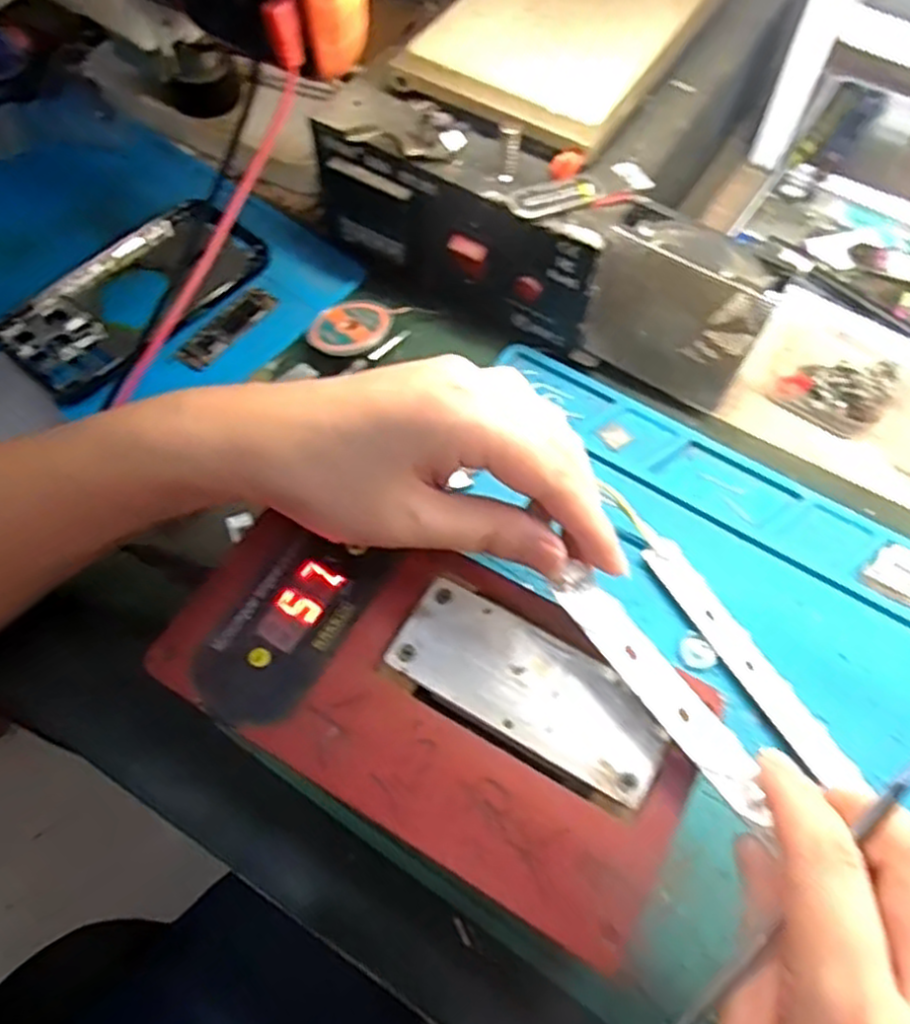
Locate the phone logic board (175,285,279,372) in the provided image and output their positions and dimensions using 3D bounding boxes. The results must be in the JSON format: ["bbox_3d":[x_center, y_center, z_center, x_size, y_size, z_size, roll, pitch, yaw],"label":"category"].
[{"bbox_3d":[-0.126,-0.102,0.424,0.019,0.005,0.063,41,71,9],"label":"phone logic board"}]

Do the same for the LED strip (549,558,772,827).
[{"bbox_3d":[0.071,0.060,0.264,0.018,0.008,0.095,-33,68,-14],"label":"LED strip"}]

